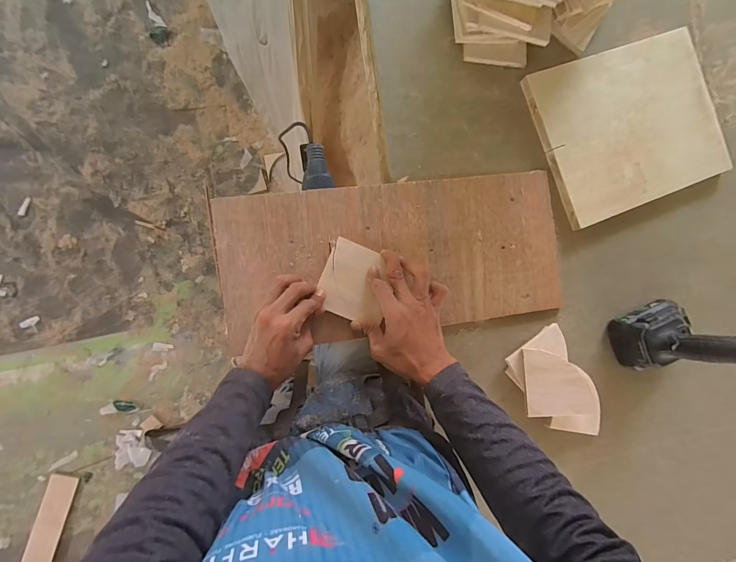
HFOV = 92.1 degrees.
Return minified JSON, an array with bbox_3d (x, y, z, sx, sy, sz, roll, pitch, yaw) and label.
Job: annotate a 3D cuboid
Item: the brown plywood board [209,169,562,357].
[{"bbox_3d":[0.047,-0.035,0.516,0.497,0.009,0.214,-7,91,-10],"label":"brown plywood board"}]

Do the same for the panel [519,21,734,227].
[{"bbox_3d":[0.433,-0.253,0.580,0.317,0.022,0.250,-21,94,-9],"label":"panel"}]

